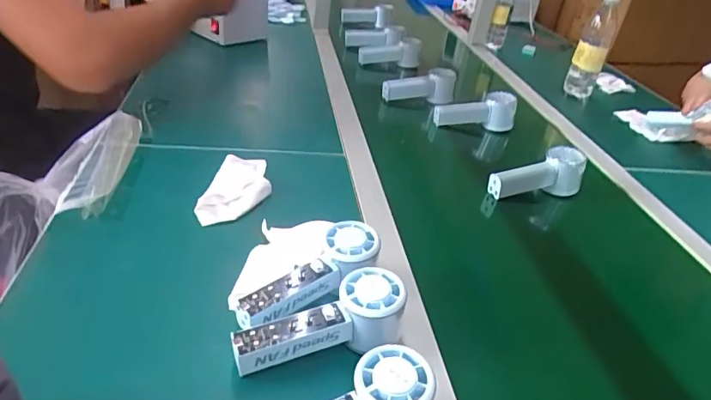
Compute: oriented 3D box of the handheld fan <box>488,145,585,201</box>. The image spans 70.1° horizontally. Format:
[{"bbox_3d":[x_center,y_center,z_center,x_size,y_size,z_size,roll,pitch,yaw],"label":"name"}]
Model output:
[{"bbox_3d":[0.271,-0.033,0.749,0.148,0.059,0.055,-13,39,-30],"label":"handheld fan"}]

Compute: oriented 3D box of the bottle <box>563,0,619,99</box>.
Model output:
[{"bbox_3d":[0.546,-0.353,1.164,0.068,0.226,0.075,23,35,23],"label":"bottle"}]

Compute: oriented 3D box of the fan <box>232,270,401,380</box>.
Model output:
[{"bbox_3d":[-0.021,0.107,0.450,0.141,0.071,0.051,-3,35,-18],"label":"fan"}]

